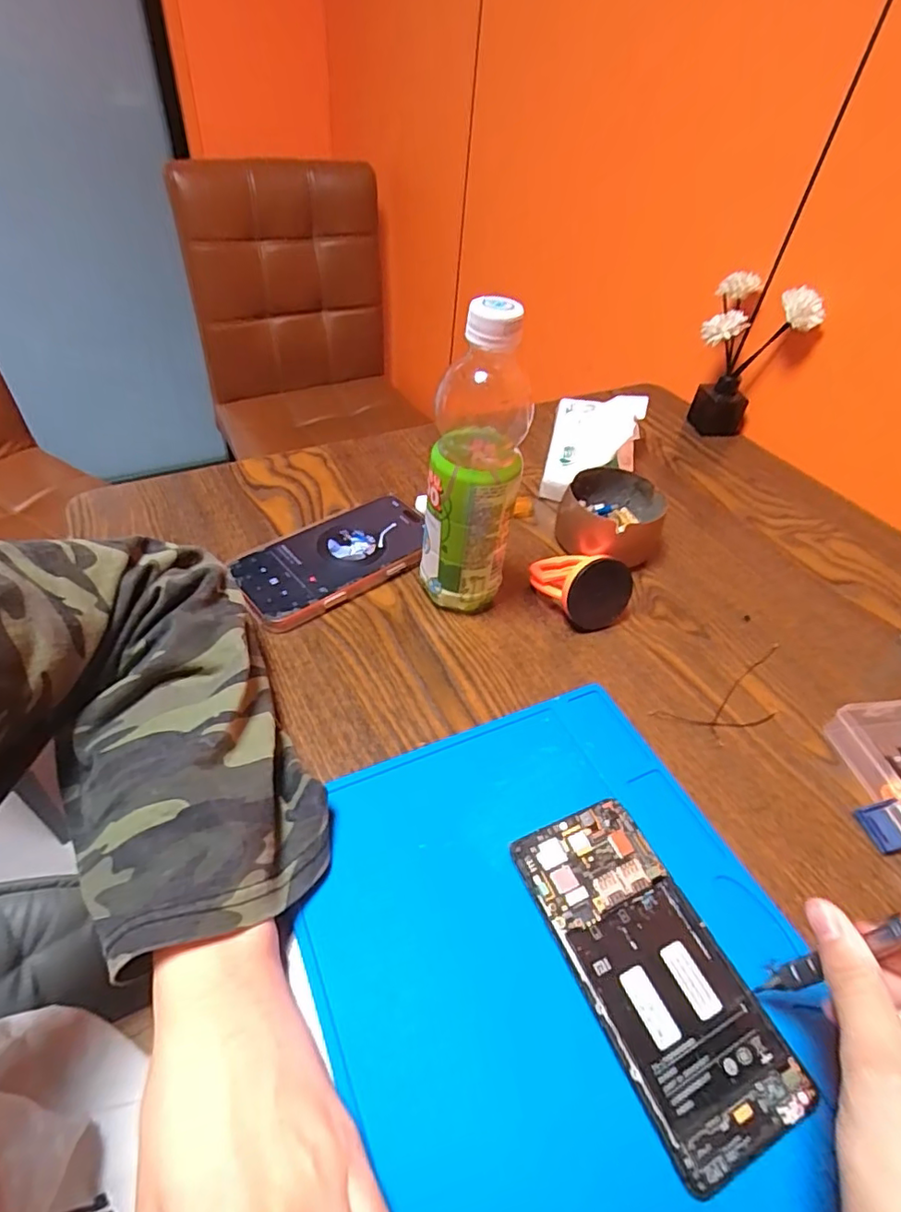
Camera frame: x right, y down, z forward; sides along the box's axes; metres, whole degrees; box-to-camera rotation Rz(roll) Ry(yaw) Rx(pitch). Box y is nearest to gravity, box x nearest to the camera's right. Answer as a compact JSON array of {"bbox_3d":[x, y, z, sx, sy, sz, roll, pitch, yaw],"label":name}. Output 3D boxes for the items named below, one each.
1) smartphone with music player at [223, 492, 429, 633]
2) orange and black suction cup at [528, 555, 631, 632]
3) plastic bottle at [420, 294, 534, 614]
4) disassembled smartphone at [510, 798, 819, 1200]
[{"bbox_3d":[-0.089,-0.038,0.458,0.160,0.016,0.078,-29,55,-31],"label":"smartphone with music player"},{"bbox_3d":[0.096,-0.023,0.437,0.047,0.055,0.069,-19,51,-24],"label":"orange and black suction cup"},{"bbox_3d":[0.016,-0.088,0.386,0.058,0.212,0.065,7,45,0],"label":"plastic bottle"},{"bbox_3d":[0.095,0.171,0.278,0.072,0.010,0.146,-15,49,-21],"label":"disassembled smartphone"}]

